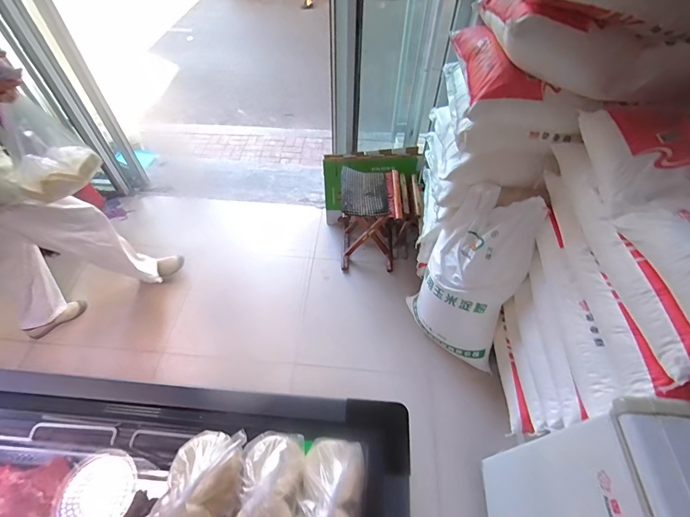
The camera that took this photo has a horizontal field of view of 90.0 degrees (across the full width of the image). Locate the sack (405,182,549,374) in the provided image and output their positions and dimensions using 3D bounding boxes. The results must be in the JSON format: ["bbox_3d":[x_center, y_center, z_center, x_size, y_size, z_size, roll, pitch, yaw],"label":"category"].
[{"bbox_3d":[0.514,0.084,1.429,0.357,0.756,0.187,19,26,14],"label":"sack"}]

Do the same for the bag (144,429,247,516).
[{"bbox_3d":[-0.220,0.352,0.506,0.121,0.047,0.188,19,54,14],"label":"bag"}]

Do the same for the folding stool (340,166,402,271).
[{"bbox_3d":[0.127,-0.209,1.843,0.291,0.432,0.362,2,52,0],"label":"folding stool"}]

